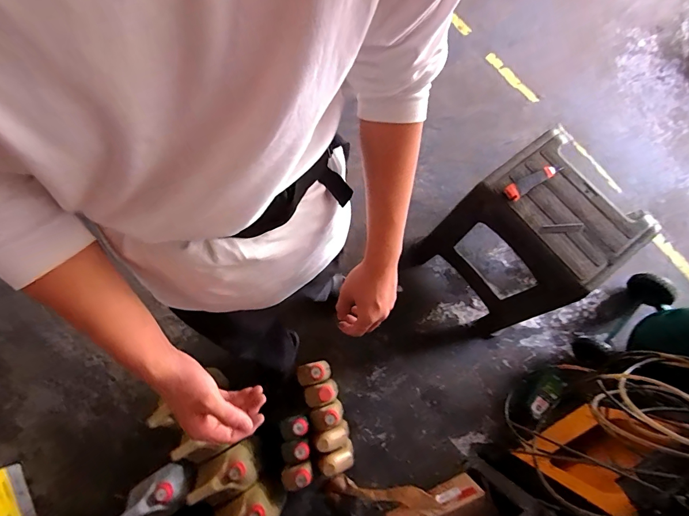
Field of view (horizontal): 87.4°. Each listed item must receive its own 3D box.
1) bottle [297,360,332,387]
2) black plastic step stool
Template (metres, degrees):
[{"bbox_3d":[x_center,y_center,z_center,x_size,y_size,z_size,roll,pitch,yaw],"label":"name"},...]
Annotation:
[{"bbox_3d":[-0.102,0.385,1.206,0.100,0.200,0.064,-16,75,-4],"label":"bottle"},{"bbox_3d":[0.531,-0.023,1.122,0.310,0.579,0.387,-33,76,-9],"label":"black plastic step stool"}]

